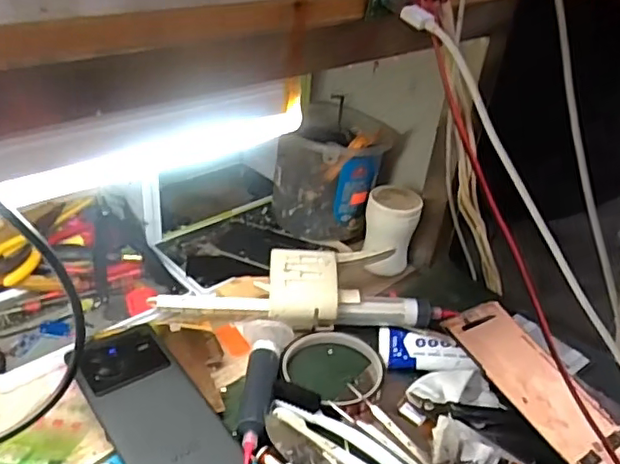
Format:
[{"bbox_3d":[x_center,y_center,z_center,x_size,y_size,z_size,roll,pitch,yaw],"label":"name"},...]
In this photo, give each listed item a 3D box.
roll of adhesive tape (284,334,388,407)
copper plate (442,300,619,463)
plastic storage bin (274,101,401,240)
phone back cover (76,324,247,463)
[{"bbox_3d":[0.023,0.113,0.491,0.087,0.011,0.073,-3,34,-15],"label":"roll of adhesive tape"},{"bbox_3d":[0.185,0.122,0.478,0.072,0.009,0.157,-16,50,-32],"label":"copper plate"},{"bbox_3d":[0.024,-0.063,0.656,0.113,0.122,0.117,5,33,-3],"label":"plastic storage bin"},{"bbox_3d":[-0.116,0.128,0.436,0.071,0.010,0.159,-20,42,-35],"label":"phone back cover"}]

